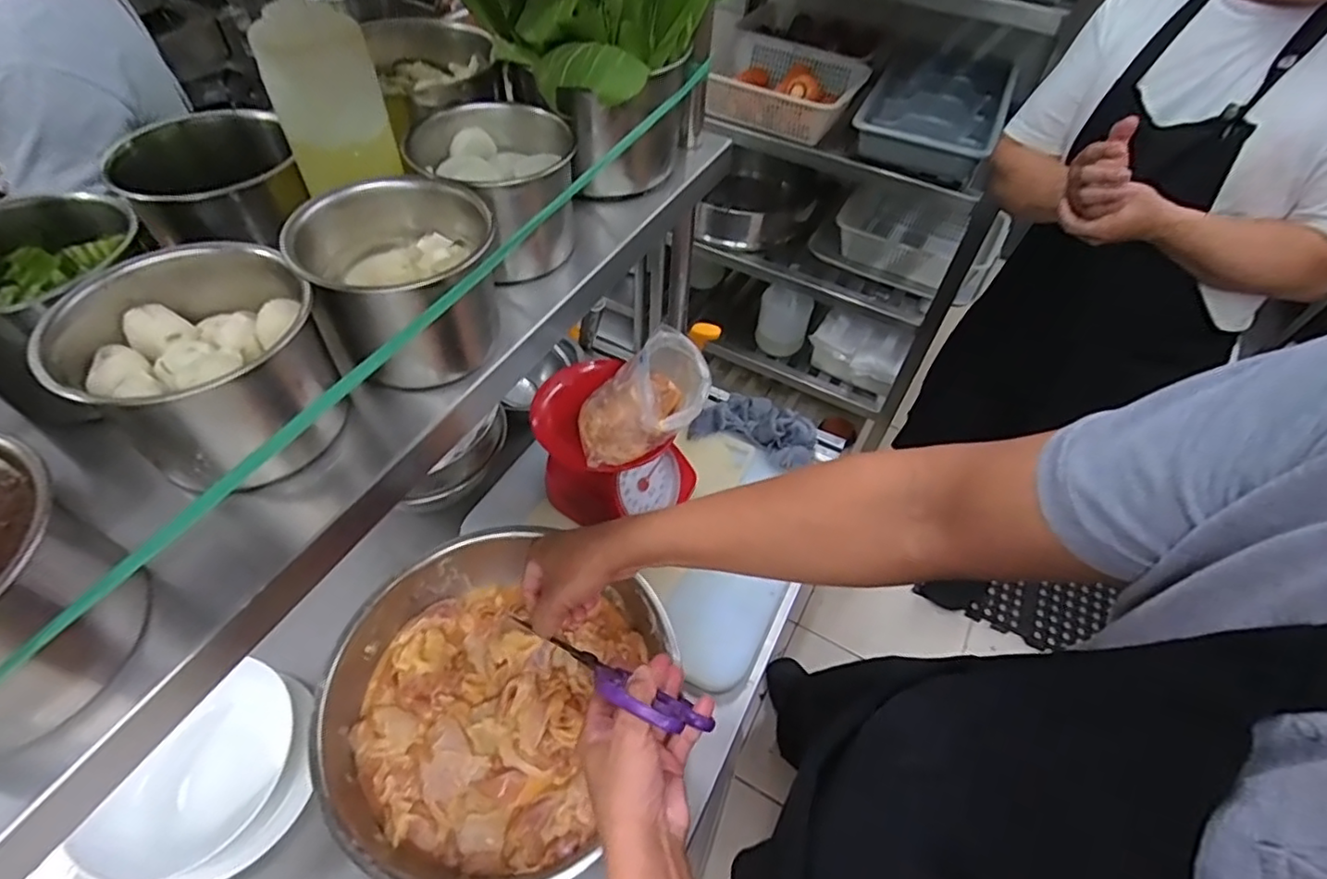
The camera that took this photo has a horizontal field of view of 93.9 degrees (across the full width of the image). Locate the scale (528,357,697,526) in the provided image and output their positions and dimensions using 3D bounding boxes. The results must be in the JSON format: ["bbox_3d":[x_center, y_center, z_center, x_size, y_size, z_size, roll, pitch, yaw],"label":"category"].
[{"bbox_3d":[-0.064,0.014,0.750,0.171,0.166,0.138,27,55,17],"label":"scale"}]

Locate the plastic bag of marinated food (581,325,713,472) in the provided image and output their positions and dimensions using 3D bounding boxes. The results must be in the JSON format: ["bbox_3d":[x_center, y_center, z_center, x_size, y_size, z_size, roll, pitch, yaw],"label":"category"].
[{"bbox_3d":[-0.021,-0.039,0.695,0.093,0.164,0.087,46,15,0],"label":"plastic bag of marinated food"}]

